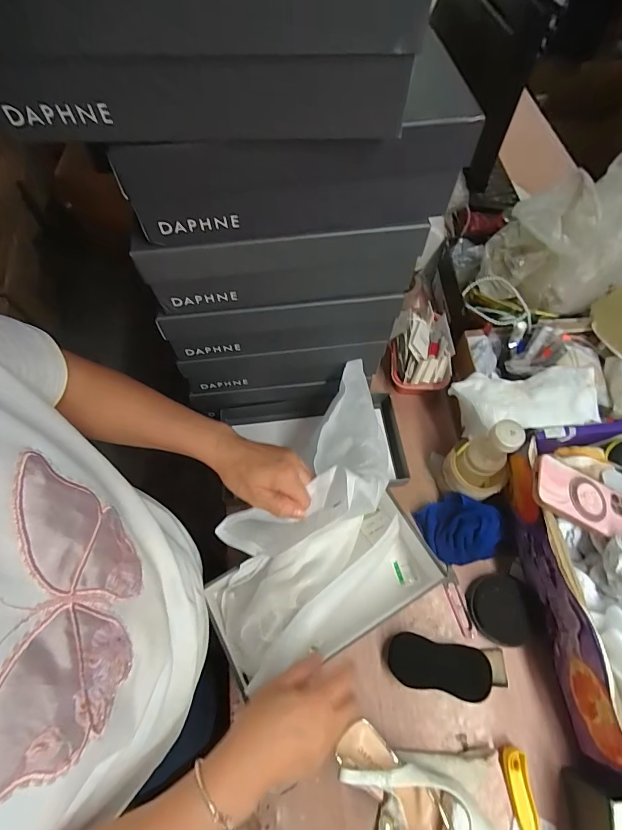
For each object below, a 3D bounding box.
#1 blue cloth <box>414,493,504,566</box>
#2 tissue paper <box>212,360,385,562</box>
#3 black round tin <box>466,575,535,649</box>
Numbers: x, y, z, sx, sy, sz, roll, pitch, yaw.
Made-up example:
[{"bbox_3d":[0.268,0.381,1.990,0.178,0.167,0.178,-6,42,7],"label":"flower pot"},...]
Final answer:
[{"bbox_3d":[0.227,0.171,0.606,0.099,0.055,0.109,-25,66,-11],"label":"blue cloth"},{"bbox_3d":[0.034,0.041,0.512,0.141,0.117,0.310,27,52,13],"label":"tissue paper"},{"bbox_3d":[0.268,0.276,0.567,0.084,0.020,0.087,0,64,1],"label":"black round tin"}]

